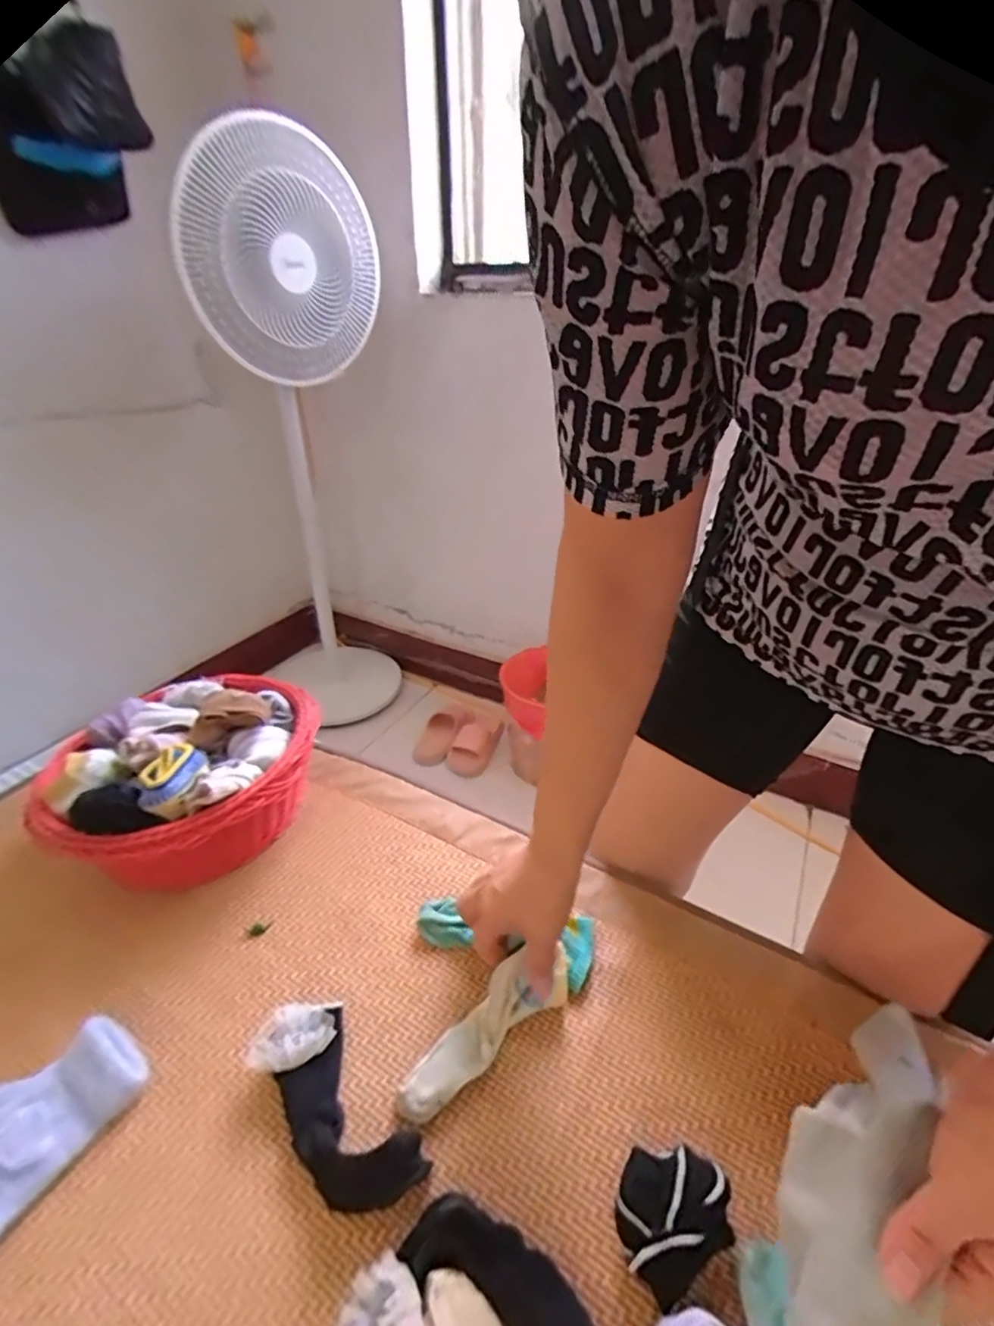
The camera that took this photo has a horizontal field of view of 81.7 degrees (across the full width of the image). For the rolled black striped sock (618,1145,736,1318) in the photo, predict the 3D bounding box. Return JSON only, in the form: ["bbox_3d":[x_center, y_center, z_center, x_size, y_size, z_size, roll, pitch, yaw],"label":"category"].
[{"bbox_3d":[0.111,0.349,0.368,0.075,0.037,0.062,-20,40,-25],"label":"rolled black striped sock"}]

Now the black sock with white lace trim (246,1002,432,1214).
[{"bbox_3d":[-0.121,0.321,0.424,0.068,0.029,0.155,-26,43,-31],"label":"black sock with white lace trim"}]

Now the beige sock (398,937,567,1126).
[{"bbox_3d":[-0.008,0.291,0.460,0.160,0.027,0.046,-33,45,-24],"label":"beige sock"}]

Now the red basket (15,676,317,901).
[{"bbox_3d":[-0.341,0.113,0.641,0.280,0.136,0.267,-26,43,-32],"label":"red basket"}]

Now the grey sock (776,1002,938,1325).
[{"bbox_3d":[0.195,0.278,0.311,0.062,0.041,0.197,19,50,28],"label":"grey sock"}]

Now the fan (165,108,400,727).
[{"bbox_3d":[-0.445,-0.427,1.382,0.413,1.212,0.339,-27,43,-32],"label":"fan"}]

